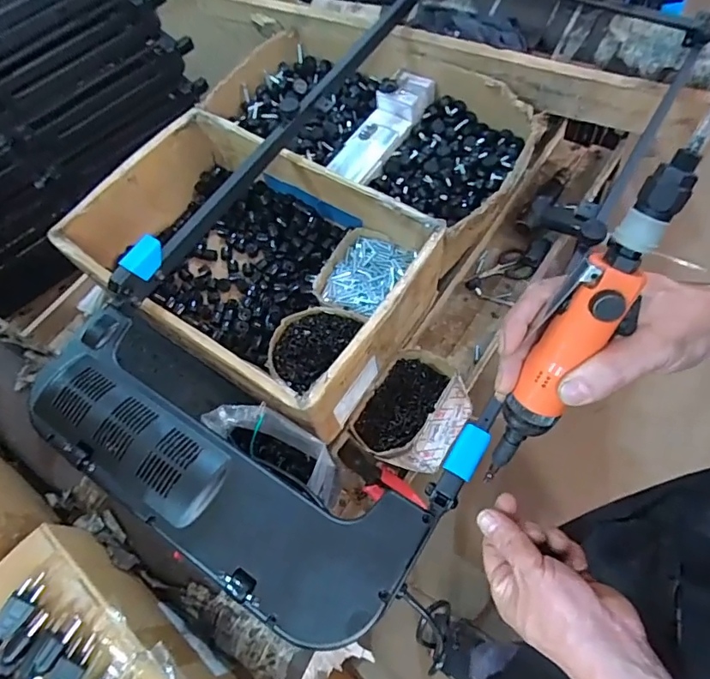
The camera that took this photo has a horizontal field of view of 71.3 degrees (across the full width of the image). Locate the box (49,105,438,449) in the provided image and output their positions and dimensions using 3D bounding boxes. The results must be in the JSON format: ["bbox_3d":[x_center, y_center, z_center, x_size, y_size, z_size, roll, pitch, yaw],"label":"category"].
[{"bbox_3d":[-0.162,-0.127,0.819,0.536,0.176,0.351,31,71,19],"label":"box"}]

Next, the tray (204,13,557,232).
[{"bbox_3d":[0.025,-0.425,0.941,0.620,0.114,0.298,27,70,18],"label":"tray"}]

